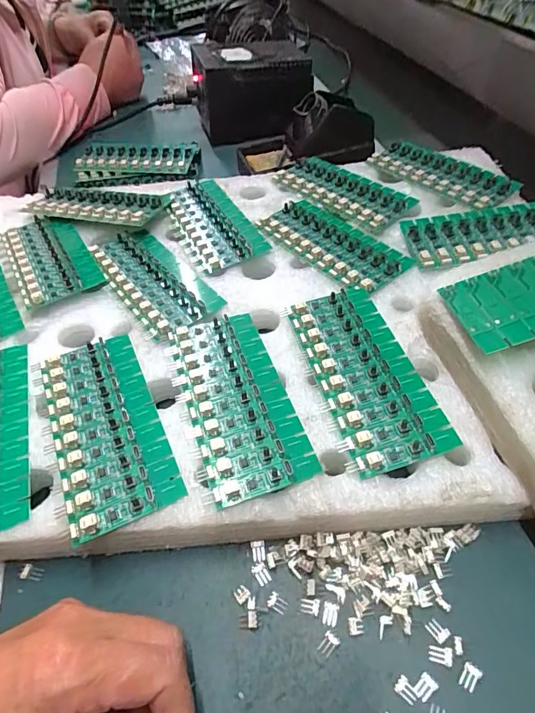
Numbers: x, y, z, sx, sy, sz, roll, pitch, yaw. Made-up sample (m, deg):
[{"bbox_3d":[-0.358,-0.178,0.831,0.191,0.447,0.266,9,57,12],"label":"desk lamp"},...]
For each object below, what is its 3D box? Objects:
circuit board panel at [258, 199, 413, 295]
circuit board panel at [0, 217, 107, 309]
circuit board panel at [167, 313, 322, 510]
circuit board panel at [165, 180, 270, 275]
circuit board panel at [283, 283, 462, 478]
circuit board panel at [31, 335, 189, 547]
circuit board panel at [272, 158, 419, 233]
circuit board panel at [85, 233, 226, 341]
[{"bbox_3d":[0.055,-0.100,0.381,0.060,0.008,0.132,-33,54,-21],"label":"circuit board panel"},{"bbox_3d":[-0.192,-0.087,0.389,0.061,0.008,0.130,-26,49,-22],"label":"circuit board panel"},{"bbox_3d":[-0.022,0.024,0.286,0.066,0.009,0.136,-17,50,-9],"label":"circuit board panel"},{"bbox_3d":[-0.054,-0.127,0.413,0.065,0.004,0.131,-22,51,-13],"label":"circuit board panel"},{"bbox_3d":[0.062,0.008,0.292,0.065,0.012,0.138,-14,50,-7],"label":"circuit board panel"},{"bbox_3d":[-0.104,0.040,0.276,0.067,0.010,0.136,-22,51,-13],"label":"circuit board panel"},{"bbox_3d":[0.070,-0.162,0.431,0.064,0.004,0.133,-39,57,-25],"label":"circuit board panel"},{"bbox_3d":[-0.095,-0.068,0.365,0.061,0.007,0.135,-32,54,-20],"label":"circuit board panel"}]

